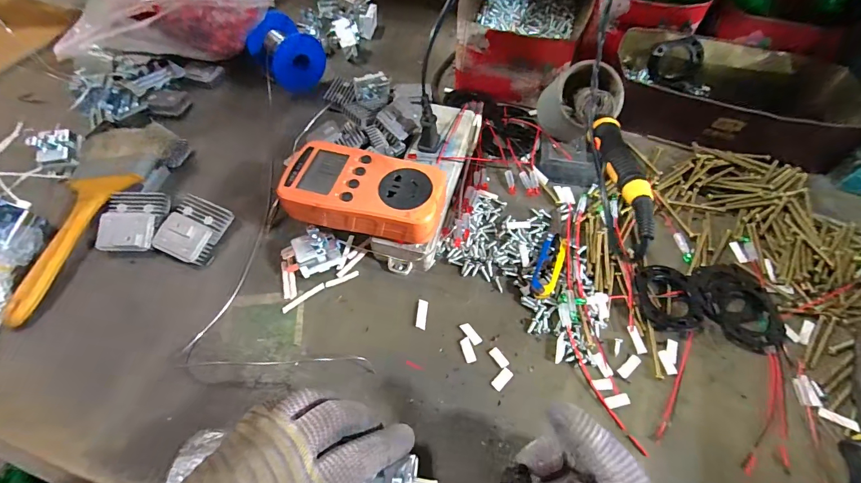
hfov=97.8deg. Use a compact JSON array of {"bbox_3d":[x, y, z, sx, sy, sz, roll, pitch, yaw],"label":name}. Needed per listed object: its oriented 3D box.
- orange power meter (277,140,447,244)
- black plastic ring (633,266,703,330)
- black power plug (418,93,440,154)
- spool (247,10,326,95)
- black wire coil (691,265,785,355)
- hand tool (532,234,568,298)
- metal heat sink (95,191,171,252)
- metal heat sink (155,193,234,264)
[{"bbox_3d":[-0.052,-0.042,0.304,0.126,0.029,0.067,11,59,5],"label":"orange power meter"},{"bbox_3d":[0.198,0.047,0.314,0.051,0.009,0.055,-8,59,-6],"label":"black plastic ring"},{"bbox_3d":[-0.001,-0.106,0.344,0.018,0.049,0.022,13,59,6],"label":"black power plug"},{"bbox_3d":[-0.169,-0.223,0.443,0.066,0.058,0.074,-37,67,-21],"label":"spool"},{"bbox_3d":[0.259,0.052,0.315,0.062,0.007,0.074,-13,60,-9],"label":"black wire coil"},{"bbox_3d":[0.104,0.020,0.327,0.020,0.011,0.066,21,61,11],"label":"hand tool"},{"bbox_3d":[-0.263,-0.017,0.336,0.048,0.021,0.058,5,59,2],"label":"metal heat sink"},{"bbox_3d":[-0.209,-0.010,0.334,0.049,0.022,0.055,17,60,9],"label":"metal heat sink"}]

